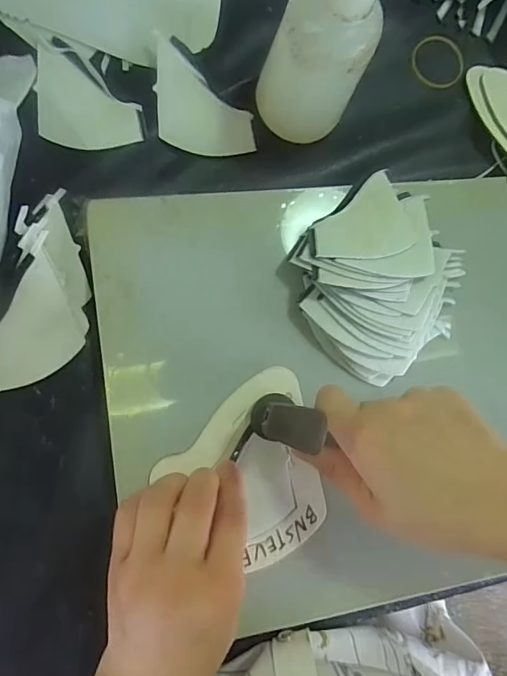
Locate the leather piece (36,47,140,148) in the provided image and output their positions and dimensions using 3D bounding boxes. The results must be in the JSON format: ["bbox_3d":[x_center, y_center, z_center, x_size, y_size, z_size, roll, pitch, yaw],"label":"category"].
[{"bbox_3d":[-0.115,-0.166,0.313,0.066,0.004,0.071,-6,86,-9],"label":"leather piece"}]

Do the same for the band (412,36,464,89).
[{"bbox_3d":[0.151,-0.226,0.371,0.044,0.004,0.044,1,85,-8],"label":"band"}]

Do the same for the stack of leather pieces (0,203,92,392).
[{"bbox_3d":[-0.134,-0.017,0.290,0.055,0.016,0.117,30,81,-5],"label":"stack of leather pieces"}]

